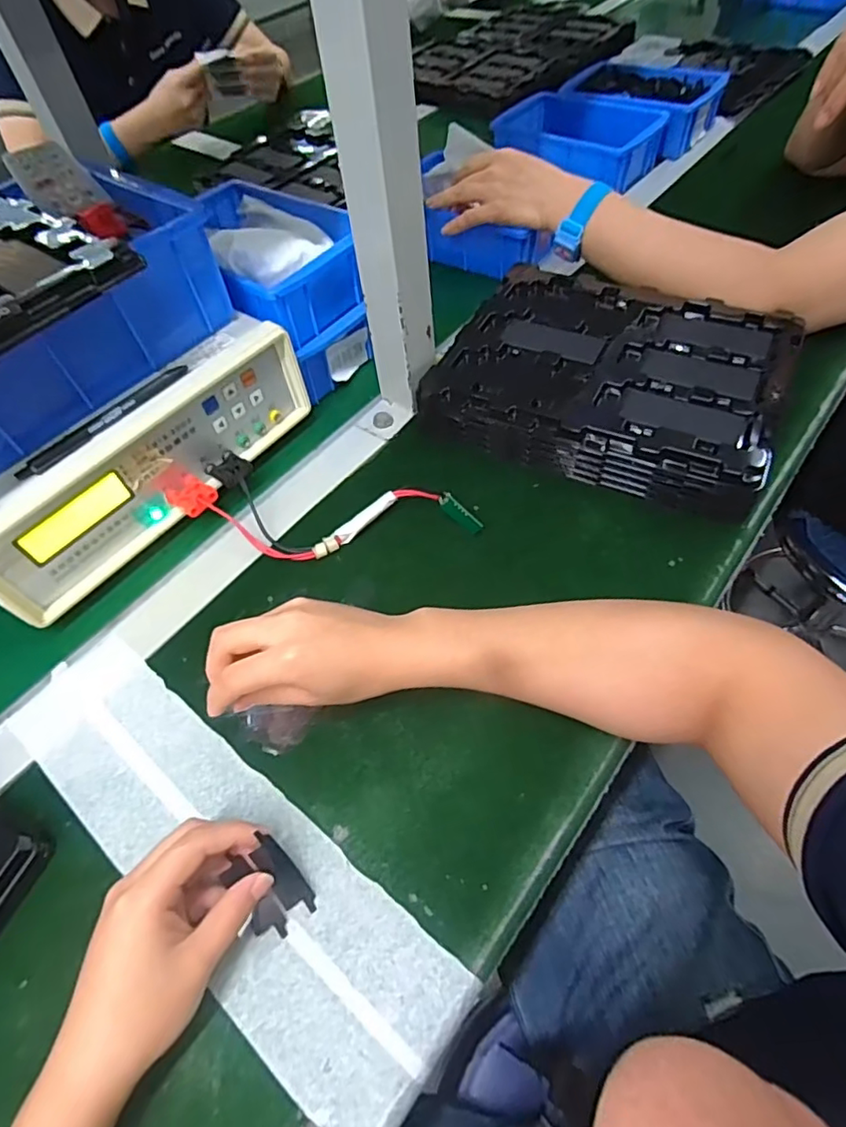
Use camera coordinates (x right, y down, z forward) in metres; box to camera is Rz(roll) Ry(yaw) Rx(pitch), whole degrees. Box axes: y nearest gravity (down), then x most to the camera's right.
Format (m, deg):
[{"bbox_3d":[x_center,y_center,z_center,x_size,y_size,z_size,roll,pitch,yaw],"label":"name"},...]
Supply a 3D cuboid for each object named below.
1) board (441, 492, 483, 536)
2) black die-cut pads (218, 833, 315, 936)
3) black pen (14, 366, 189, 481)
[{"bbox_3d":[0.029,-0.039,0.445,0.040,0.013,0.004,45,39,2],"label":"board"},{"bbox_3d":[-0.085,0.180,0.318,0.034,0.007,0.047,-35,87,-22],"label":"black die-cut pads"},{"bbox_3d":[-0.225,-0.103,0.410,0.010,0.006,0.137,33,65,25],"label":"black pen"}]

